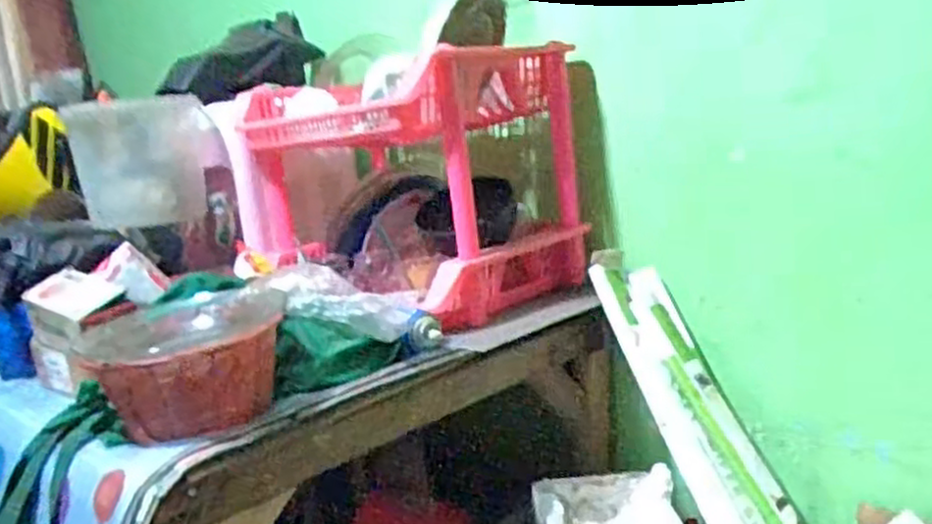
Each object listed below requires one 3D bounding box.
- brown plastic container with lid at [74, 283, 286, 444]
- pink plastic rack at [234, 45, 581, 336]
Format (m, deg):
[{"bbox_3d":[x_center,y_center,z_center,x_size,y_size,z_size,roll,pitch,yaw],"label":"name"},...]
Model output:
[{"bbox_3d":[-0.279,0.106,0.805,0.192,0.105,0.199,-10,9,-16],"label":"brown plastic container with lid"},{"bbox_3d":[-0.090,-0.115,1.201,0.334,0.336,0.464,-16,12,-41],"label":"pink plastic rack"}]

